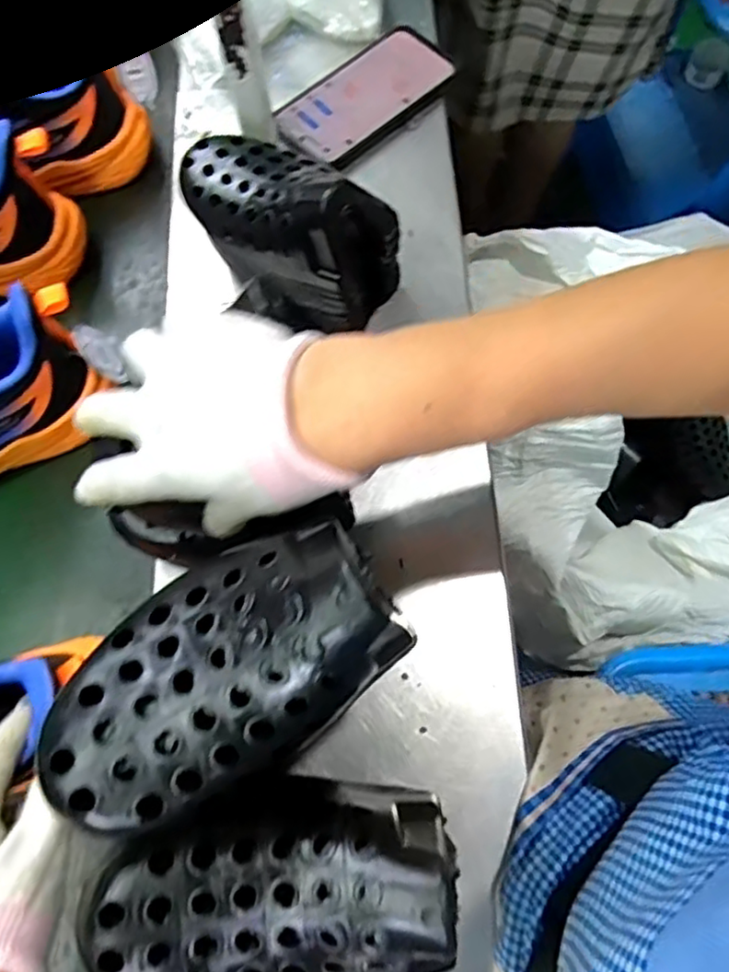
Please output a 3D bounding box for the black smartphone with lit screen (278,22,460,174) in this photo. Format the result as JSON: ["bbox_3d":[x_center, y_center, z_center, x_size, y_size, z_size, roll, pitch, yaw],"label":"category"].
[{"bbox_3d":[0.001,-0.349,0.564,0.087,0.012,0.168,43,75,13],"label":"black smartphone with lit screen"}]

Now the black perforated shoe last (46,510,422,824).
[{"bbox_3d":[-0.056,0.066,0.234,0.131,0.049,0.081,-35,75,-12],"label":"black perforated shoe last"}]

